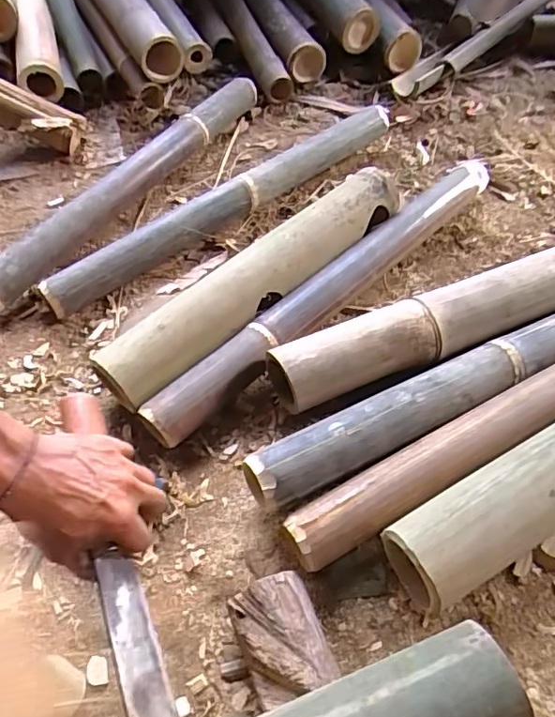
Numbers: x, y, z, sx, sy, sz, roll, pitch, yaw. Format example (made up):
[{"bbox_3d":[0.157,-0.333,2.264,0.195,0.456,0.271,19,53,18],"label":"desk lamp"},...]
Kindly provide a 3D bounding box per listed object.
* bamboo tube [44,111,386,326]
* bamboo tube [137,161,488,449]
[{"bbox_3d":[-0.060,-0.255,0.846,0.671,0.066,0.054,-35,60,-24],"label":"bamboo tube"},{"bbox_3d":[0.095,-0.104,0.730,0.663,0.066,0.070,-38,61,-25],"label":"bamboo tube"}]

